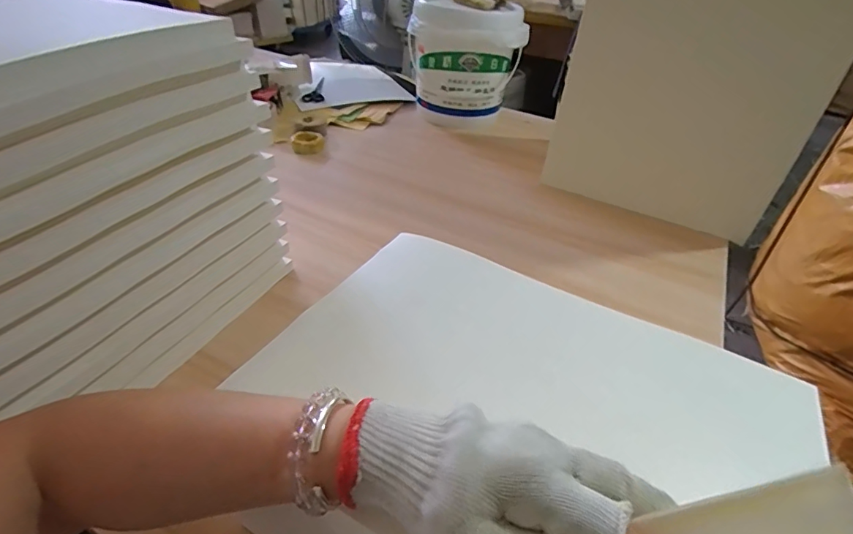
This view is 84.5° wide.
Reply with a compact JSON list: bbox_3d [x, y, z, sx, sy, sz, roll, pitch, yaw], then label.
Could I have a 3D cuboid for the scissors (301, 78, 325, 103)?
[{"bbox_3d":[-0.286,-0.455,1.206,0.052,0.014,0.150,0,38,-6],"label":"scissors"}]

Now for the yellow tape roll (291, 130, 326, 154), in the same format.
[{"bbox_3d":[-0.253,-0.268,1.000,0.068,0.029,0.077,-6,39,-14],"label":"yellow tape roll"}]

